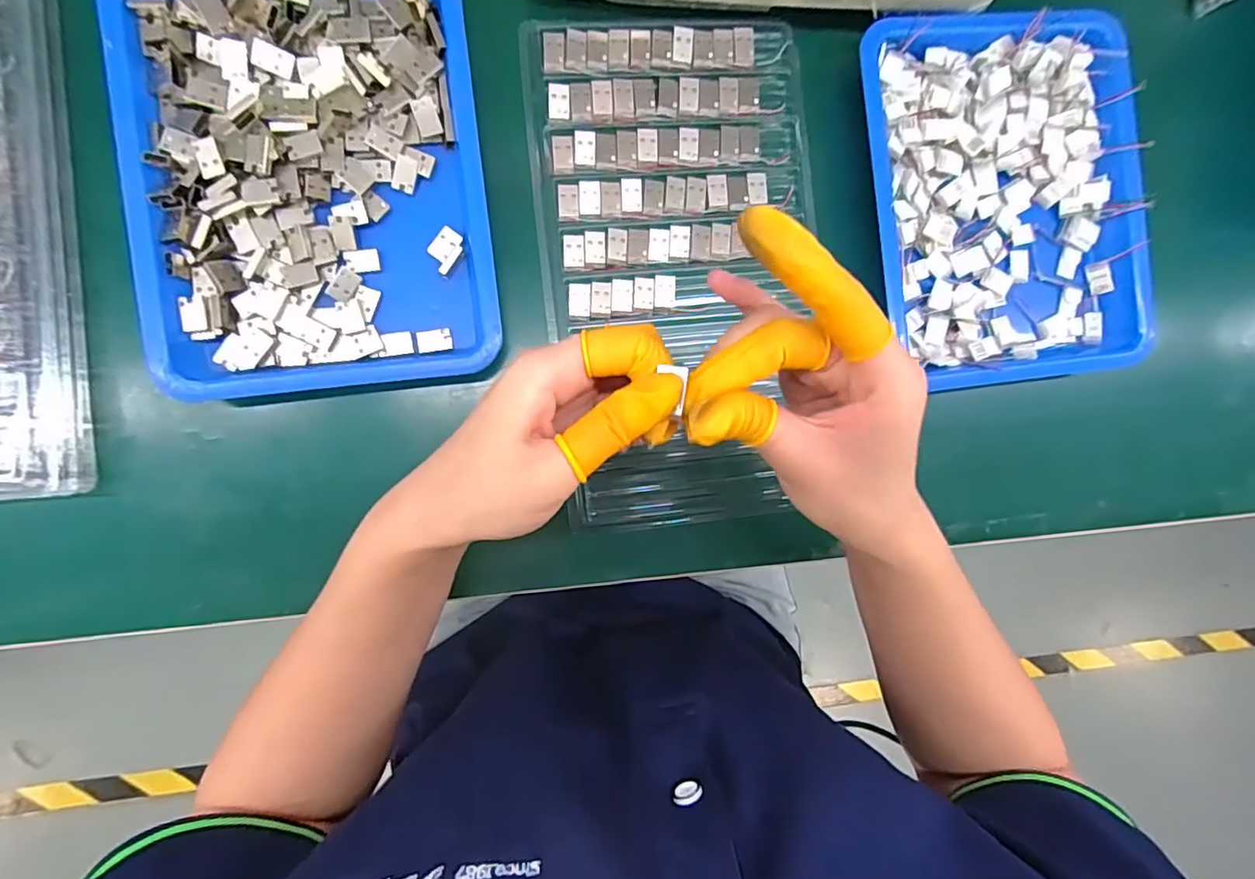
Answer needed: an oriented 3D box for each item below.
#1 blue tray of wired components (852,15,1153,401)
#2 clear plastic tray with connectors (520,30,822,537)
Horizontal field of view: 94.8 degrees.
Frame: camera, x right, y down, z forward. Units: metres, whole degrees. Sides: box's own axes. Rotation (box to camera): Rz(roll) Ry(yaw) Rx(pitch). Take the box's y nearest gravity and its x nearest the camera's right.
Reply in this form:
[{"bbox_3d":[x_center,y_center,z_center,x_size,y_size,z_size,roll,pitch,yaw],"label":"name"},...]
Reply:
[{"bbox_3d":[0.229,-0.145,0.354,0.169,0.033,0.215,-8,96,-8],"label":"blue tray of wired components"},{"bbox_3d":[0.033,-0.097,0.341,0.161,0.014,0.289,-6,95,-8],"label":"clear plastic tray with connectors"}]

